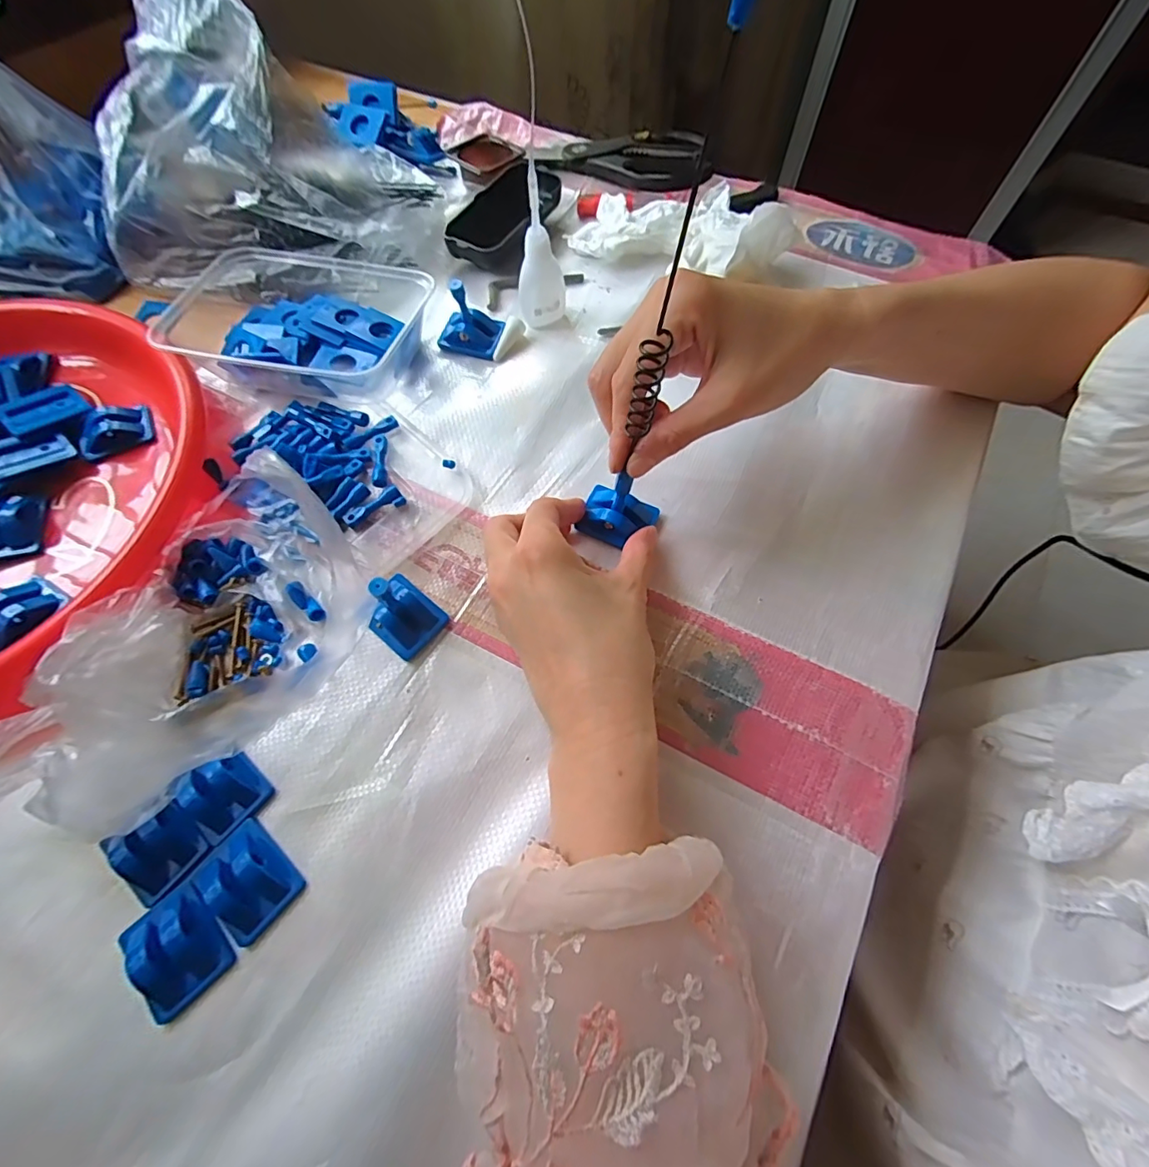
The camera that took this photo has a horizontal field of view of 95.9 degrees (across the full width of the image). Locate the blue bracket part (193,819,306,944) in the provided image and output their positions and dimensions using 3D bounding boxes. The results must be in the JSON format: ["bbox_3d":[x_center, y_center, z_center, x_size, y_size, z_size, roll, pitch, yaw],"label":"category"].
[{"bbox_3d":[-0.152,0.136,0.238,0.044,0.011,0.033,37,70,16],"label":"blue bracket part"}]

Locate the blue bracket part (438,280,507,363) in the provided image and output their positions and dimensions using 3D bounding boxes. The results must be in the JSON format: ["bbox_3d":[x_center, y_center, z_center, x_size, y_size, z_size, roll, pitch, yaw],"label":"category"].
[{"bbox_3d":[-0.076,-0.189,0.364,0.043,0.044,0.030,12,66,6],"label":"blue bracket part"}]

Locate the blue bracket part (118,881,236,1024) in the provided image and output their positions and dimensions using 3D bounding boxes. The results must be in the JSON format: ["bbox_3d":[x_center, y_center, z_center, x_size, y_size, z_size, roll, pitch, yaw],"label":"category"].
[{"bbox_3d":[-0.176,0.159,0.228,0.046,0.014,0.036,42,72,18],"label":"blue bracket part"}]

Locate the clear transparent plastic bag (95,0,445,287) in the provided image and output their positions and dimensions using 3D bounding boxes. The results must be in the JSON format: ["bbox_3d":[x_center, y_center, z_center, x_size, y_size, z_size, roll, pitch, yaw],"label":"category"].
[{"bbox_3d":[-0.224,-0.319,0.374,0.228,0.122,0.136,-1,65,0],"label":"clear transparent plastic bag"}]

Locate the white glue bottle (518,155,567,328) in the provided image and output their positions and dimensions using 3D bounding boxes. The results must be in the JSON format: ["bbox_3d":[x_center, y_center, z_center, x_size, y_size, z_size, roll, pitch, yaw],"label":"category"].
[{"bbox_3d":[-0.023,-0.221,0.348,0.031,0.097,0.020,2,65,1],"label":"white glue bottle"}]

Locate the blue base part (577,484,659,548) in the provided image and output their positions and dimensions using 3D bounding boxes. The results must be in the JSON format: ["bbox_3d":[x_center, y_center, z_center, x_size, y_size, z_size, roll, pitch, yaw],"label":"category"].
[{"bbox_3d":[0.026,-0.041,0.312,0.043,0.017,0.031,21,68,10],"label":"blue base part"}]

